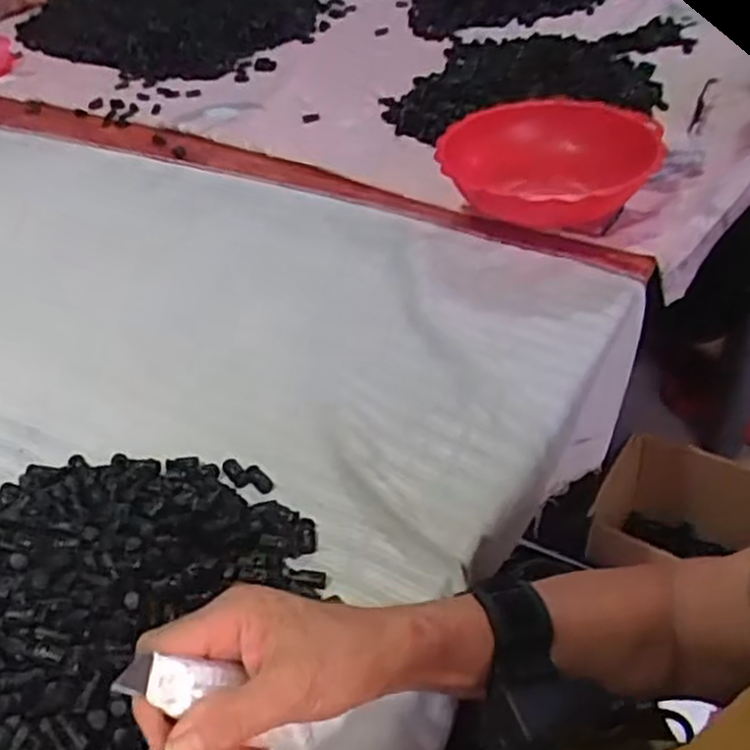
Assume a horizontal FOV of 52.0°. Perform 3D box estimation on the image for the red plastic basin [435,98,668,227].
[{"bbox_3d":[0.216,-0.245,0.933,0.256,0.088,0.256,-3,42,3],"label":"red plastic basin"}]

